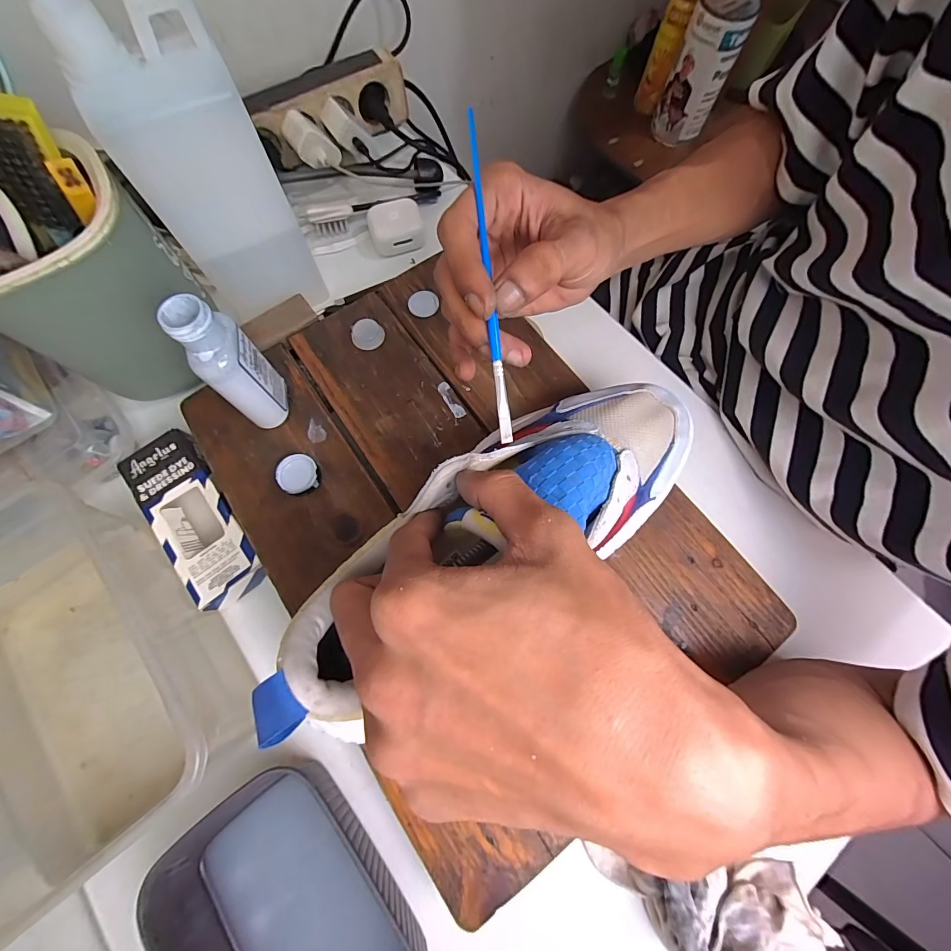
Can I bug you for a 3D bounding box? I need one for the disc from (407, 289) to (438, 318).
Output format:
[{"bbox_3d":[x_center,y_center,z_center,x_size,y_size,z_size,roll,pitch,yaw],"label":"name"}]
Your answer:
[{"bbox_3d":[-0.046,-0.152,0.355,0.025,0.004,0.026,0,72,0],"label":"disc"}]

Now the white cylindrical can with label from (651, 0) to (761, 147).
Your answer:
[{"bbox_3d":[0.352,-0.640,0.639,0.082,0.159,0.077,0,75,2],"label":"white cylindrical can with label"}]

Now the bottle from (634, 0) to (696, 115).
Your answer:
[{"bbox_3d":[0.310,-0.693,0.649,0.050,0.174,0.040,29,78,9],"label":"bottle"}]

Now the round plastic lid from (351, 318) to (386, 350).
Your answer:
[{"bbox_3d":[-0.092,-0.120,0.344,0.027,0.010,0.024,-7,72,-2],"label":"round plastic lid"}]

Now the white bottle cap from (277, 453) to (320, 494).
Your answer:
[{"bbox_3d":[-0.132,0.000,0.303,0.027,0.014,0.029,0,75,2],"label":"white bottle cap"}]

